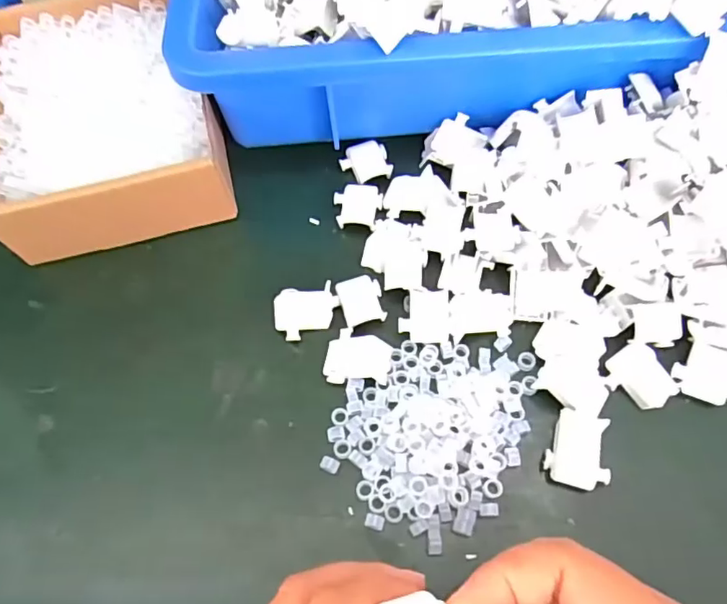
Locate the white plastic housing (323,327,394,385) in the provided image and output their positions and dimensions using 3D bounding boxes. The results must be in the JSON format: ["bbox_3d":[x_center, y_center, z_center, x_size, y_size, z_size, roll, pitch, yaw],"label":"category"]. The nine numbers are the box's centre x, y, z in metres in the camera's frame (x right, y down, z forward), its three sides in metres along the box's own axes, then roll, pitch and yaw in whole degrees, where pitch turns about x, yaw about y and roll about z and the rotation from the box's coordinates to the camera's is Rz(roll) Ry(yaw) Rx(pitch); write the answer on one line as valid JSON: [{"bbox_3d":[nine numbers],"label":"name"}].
[{"bbox_3d":[-0.003,0.029,0.299,0.034,0.004,0.029,7,64,7],"label":"white plastic housing"}]

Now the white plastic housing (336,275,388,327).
[{"bbox_3d":[-0.001,-0.001,0.314,0.023,0.004,0.028,-15,63,-4],"label":"white plastic housing"}]

